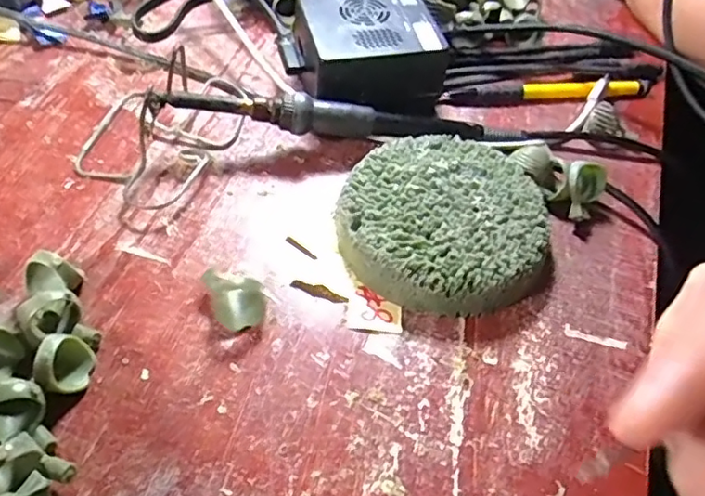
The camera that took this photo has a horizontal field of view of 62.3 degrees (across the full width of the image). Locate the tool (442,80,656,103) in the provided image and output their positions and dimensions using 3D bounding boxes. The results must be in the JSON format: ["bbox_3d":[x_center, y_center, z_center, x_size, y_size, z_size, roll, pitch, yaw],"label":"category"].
[{"bbox_3d":[0.128,-0.104,0.379,0.141,0.006,0.011,-6,53,-9],"label":"tool"}]

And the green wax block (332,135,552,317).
[{"bbox_3d":[0.046,-0.014,0.296,0.100,0.025,0.098,16,52,8],"label":"green wax block"}]

